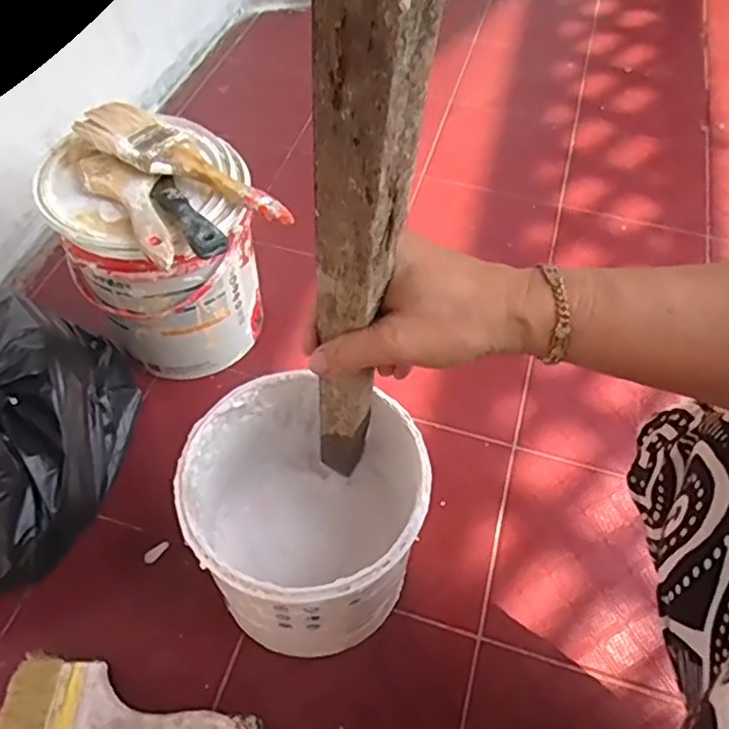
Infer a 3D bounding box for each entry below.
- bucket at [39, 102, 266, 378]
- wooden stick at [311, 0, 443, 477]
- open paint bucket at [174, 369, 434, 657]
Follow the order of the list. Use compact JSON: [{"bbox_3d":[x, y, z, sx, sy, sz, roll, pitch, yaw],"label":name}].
[{"bbox_3d":[-0.207,-0.112,0.671,0.180,0.221,0.162,-17,58,-13],"label":"bucket"},{"bbox_3d":[-0.006,-0.027,0.352,0.040,0.458,0.020,8,63,1],"label":"wooden stick"},{"bbox_3d":[-0.046,0.131,0.543,0.177,0.183,0.172,1,56,-1],"label":"open paint bucket"}]

